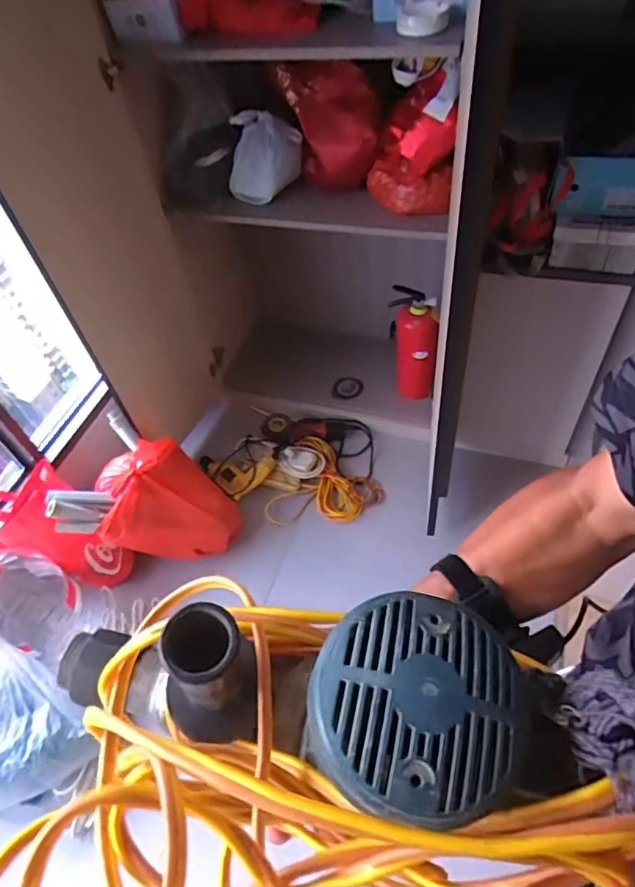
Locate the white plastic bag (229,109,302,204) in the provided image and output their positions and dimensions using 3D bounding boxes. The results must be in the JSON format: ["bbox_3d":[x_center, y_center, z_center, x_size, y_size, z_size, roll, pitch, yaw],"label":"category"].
[{"bbox_3d":[-0.122,-0.646,1.221,0.168,0.162,0.073,11,51,14],"label":"white plastic bag"}]

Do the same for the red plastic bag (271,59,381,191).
[{"bbox_3d":[0.029,-0.674,1.152,0.219,0.248,0.104,26,56,25],"label":"red plastic bag"}]

